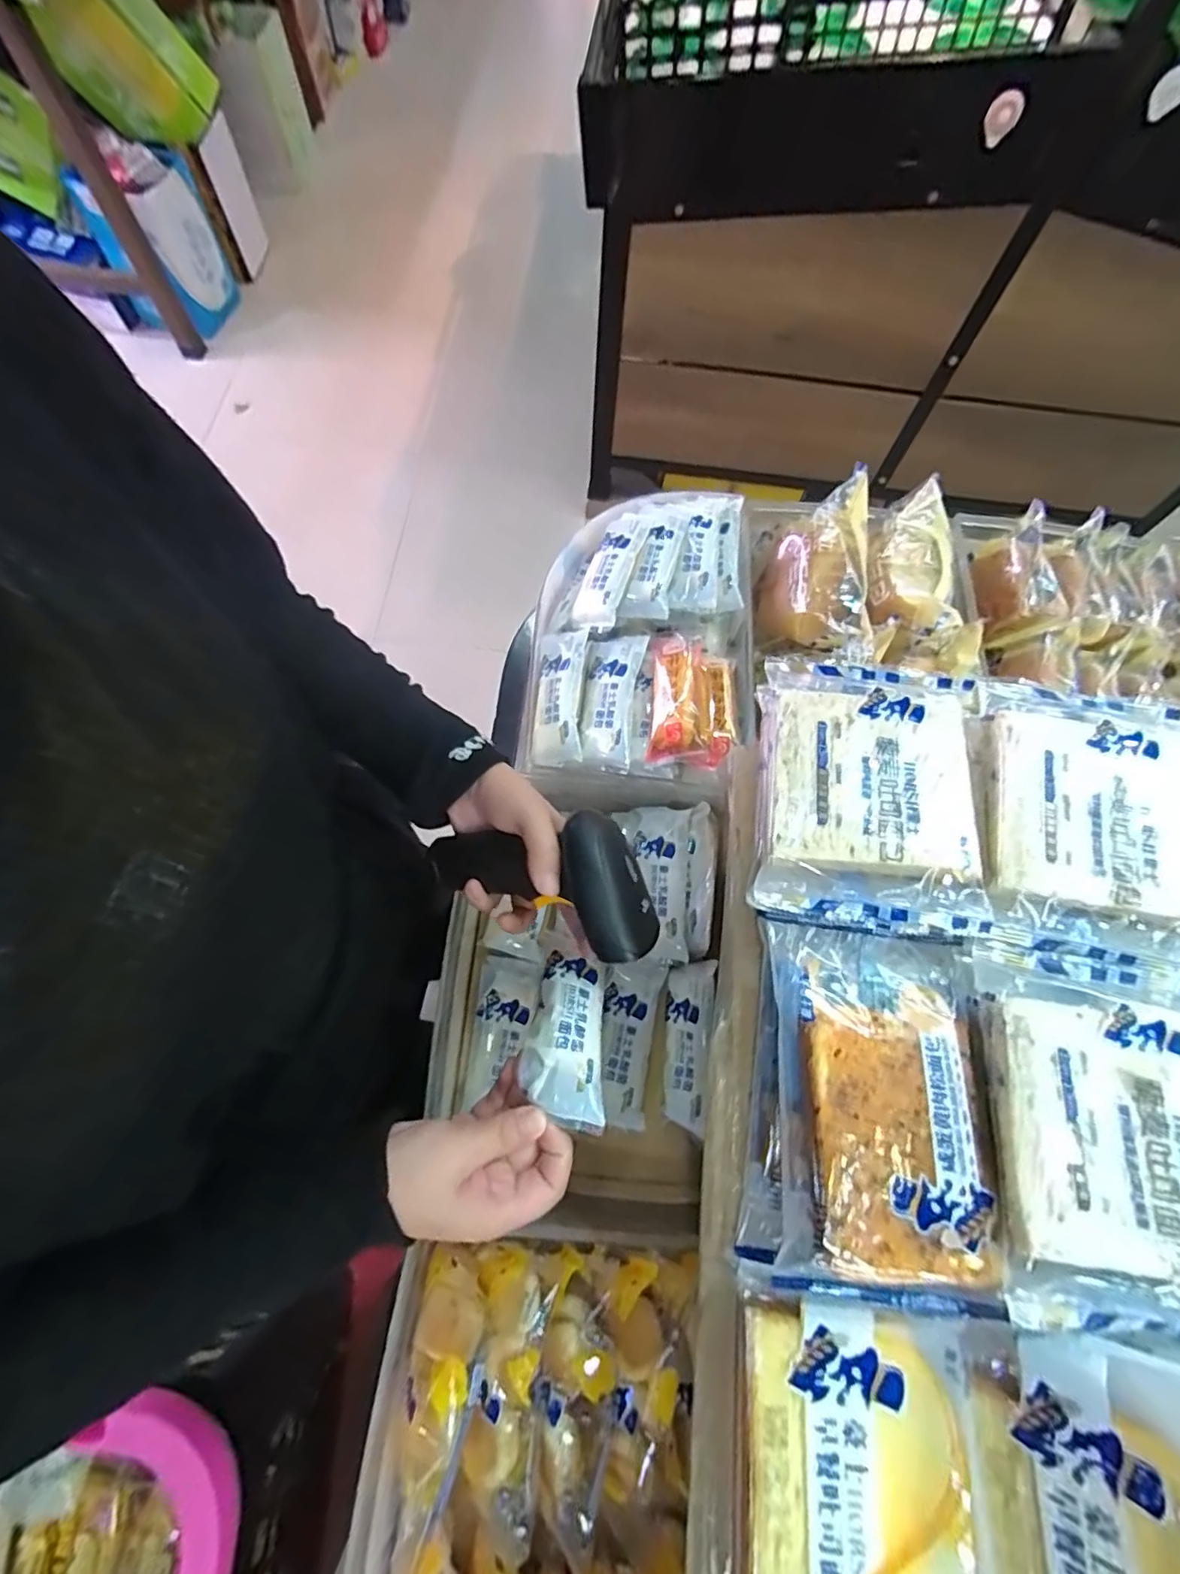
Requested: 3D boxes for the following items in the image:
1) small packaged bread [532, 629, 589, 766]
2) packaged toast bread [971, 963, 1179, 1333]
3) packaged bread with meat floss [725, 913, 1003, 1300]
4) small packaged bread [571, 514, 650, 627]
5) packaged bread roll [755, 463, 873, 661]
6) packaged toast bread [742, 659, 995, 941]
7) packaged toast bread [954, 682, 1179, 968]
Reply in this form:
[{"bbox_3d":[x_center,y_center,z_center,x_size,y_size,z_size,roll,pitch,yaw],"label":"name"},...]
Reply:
[{"bbox_3d":[-0.026,-0.079,0.510,0.039,0.025,0.121,3,69,-2],"label":"small packaged bread"},{"bbox_3d":[0.226,0.152,0.254,0.105,0.016,0.128,10,69,1],"label":"packaged toast bread"},{"bbox_3d":[0.131,0.142,0.281,0.094,0.032,0.151,10,69,1],"label":"packaged bread with meat floss"},{"bbox_3d":[0.020,-0.193,0.539,0.045,0.023,0.117,10,76,24],"label":"small packaged bread"},{"bbox_3d":[0.203,-0.189,0.550,0.083,0.087,0.165,8,69,0],"label":"packaged bread roll"},{"bbox_3d":[0.148,0.001,0.323,0.106,0.031,0.142,10,69,1],"label":"packaged toast bread"},{"bbox_3d":[0.265,0.020,0.304,0.131,0.020,0.145,17,70,4],"label":"packaged toast bread"}]

